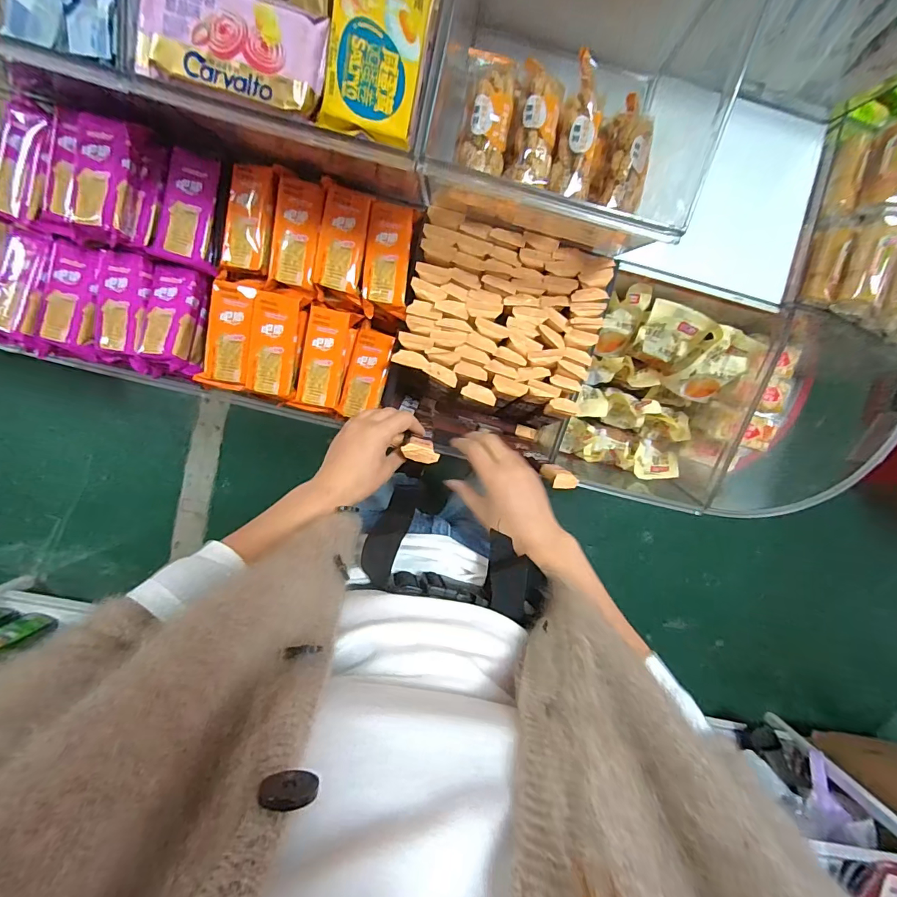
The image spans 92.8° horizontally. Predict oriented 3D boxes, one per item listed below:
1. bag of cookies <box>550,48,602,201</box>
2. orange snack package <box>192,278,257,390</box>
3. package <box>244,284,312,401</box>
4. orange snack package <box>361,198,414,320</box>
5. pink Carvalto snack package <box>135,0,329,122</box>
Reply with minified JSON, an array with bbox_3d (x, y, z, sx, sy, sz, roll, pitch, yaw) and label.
[{"bbox_3d":[0.143,-0.335,0.458,0.048,0.039,0.131,10,92,-4],"label":"bag of cookies"},{"bbox_3d":[-0.260,-0.133,0.507,0.051,0.026,0.121,13,92,-4],"label":"orange snack package"},{"bbox_3d":[-0.208,-0.125,0.515,0.055,0.033,0.127,11,92,-4],"label":"package"},{"bbox_3d":[-0.073,-0.225,0.511,0.052,0.023,0.130,5,92,-4],"label":"orange snack package"},{"bbox_3d":[-0.171,-0.314,0.337,0.149,0.016,0.070,19,108,-1],"label":"pink Carvalto snack package"}]

